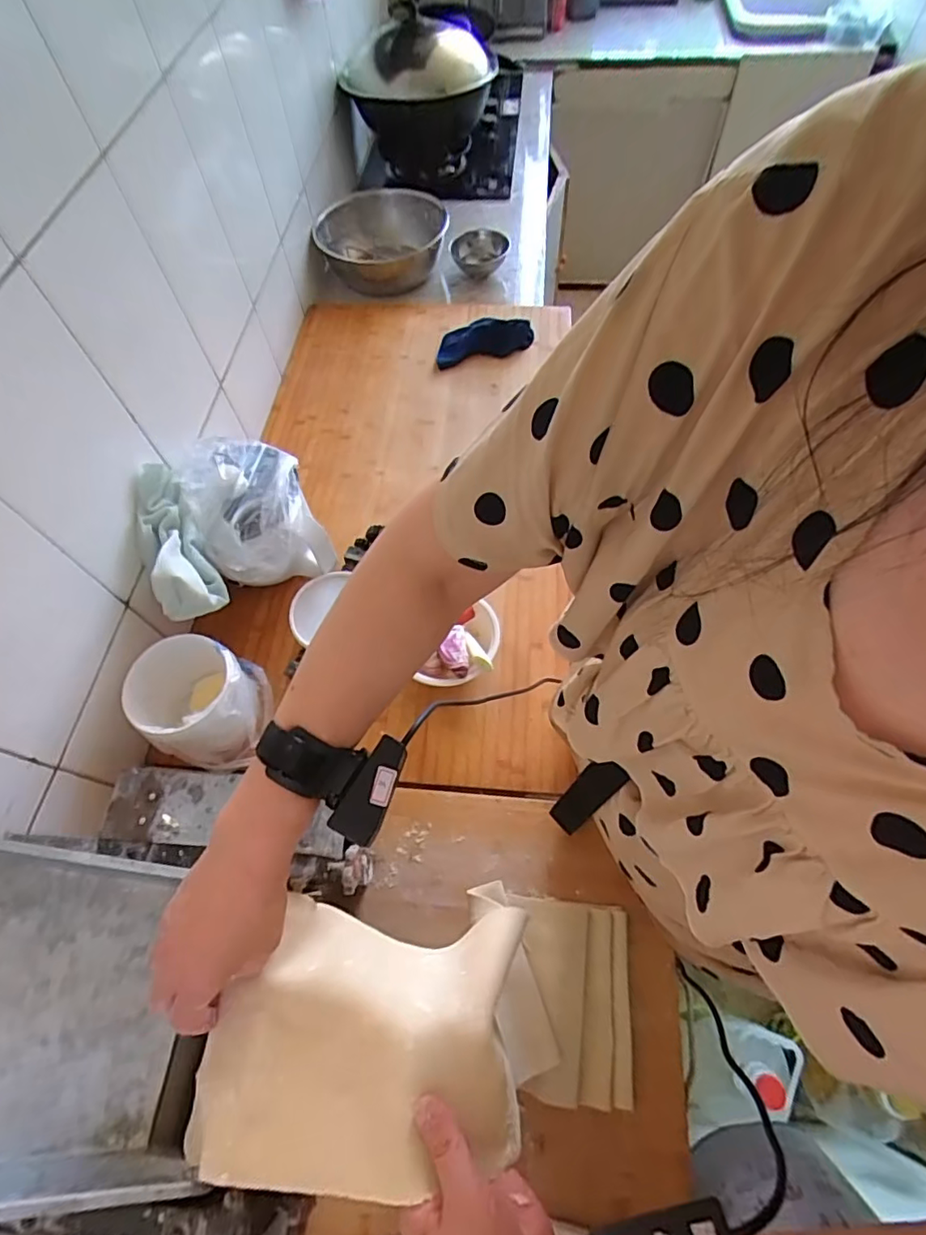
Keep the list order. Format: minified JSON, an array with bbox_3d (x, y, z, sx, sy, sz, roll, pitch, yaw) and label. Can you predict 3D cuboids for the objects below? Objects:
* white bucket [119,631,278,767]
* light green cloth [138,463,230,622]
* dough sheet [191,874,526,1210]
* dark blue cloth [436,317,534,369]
[{"bbox_3d":[-0.326,0.102,0.699,0.143,0.115,0.136,-1,62,2],"label":"white bucket"},{"bbox_3d":[-0.367,-0.090,0.684,0.075,0.085,0.183,-26,64,-11],"label":"light green cloth"},{"bbox_3d":[-0.067,0.282,0.390,0.209,0.066,0.167,3,62,4],"label":"dough sheet"},{"bbox_3d":[0.038,-0.569,1.124,0.203,0.034,0.097,-17,62,-7],"label":"dark blue cloth"}]

